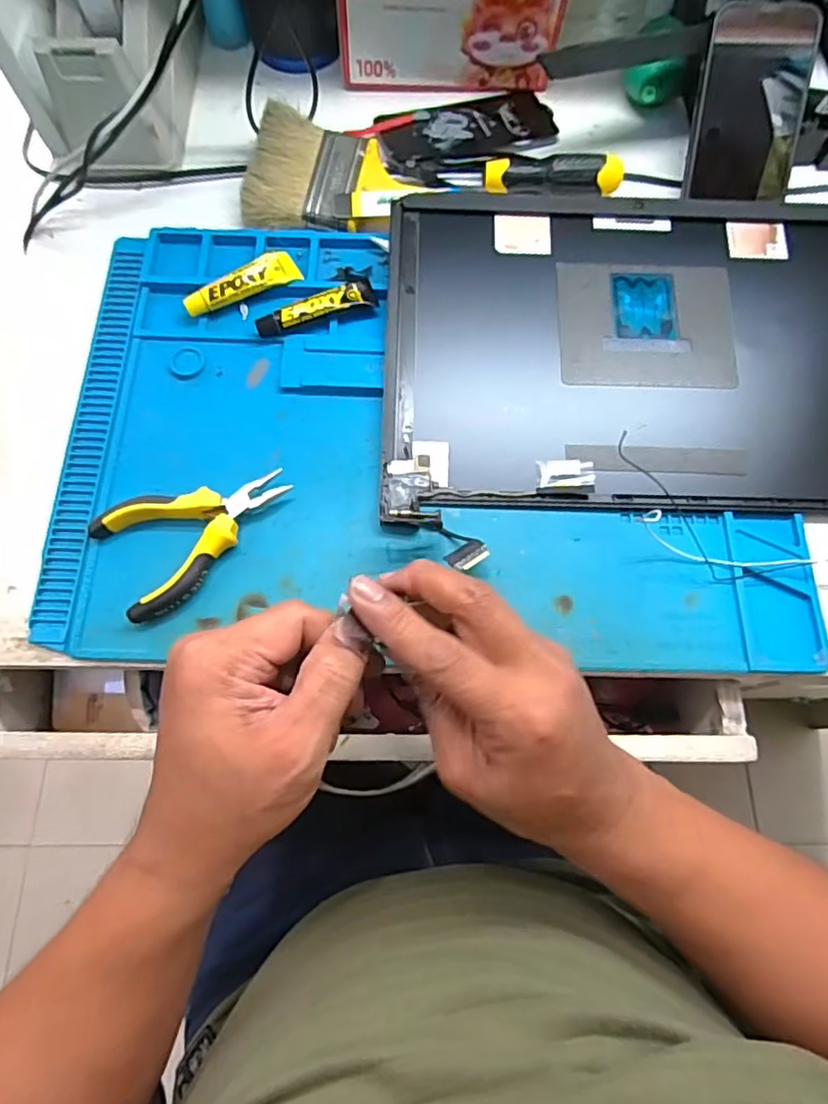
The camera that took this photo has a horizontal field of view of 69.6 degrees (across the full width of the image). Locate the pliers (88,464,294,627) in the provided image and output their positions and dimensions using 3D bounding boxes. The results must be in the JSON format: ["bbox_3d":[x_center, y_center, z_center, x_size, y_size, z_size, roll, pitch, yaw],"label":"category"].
[{"bbox_3d":[-0.136,-0.018,0.369,0.116,0.014,0.072,-36,75,-12],"label":"pliers"}]

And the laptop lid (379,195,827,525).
[{"bbox_3d":[0.165,-0.139,0.408,0.361,0.018,0.244,1,71,-1],"label":"laptop lid"}]

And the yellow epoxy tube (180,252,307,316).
[{"bbox_3d":[-0.122,-0.190,0.423,0.084,0.019,0.024,-30,74,-10],"label":"yellow epoxy tube"}]

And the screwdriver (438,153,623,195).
[{"bbox_3d":[0.091,-0.289,0.460,0.135,0.028,0.022,1,71,-1],"label":"screwdriver"}]

